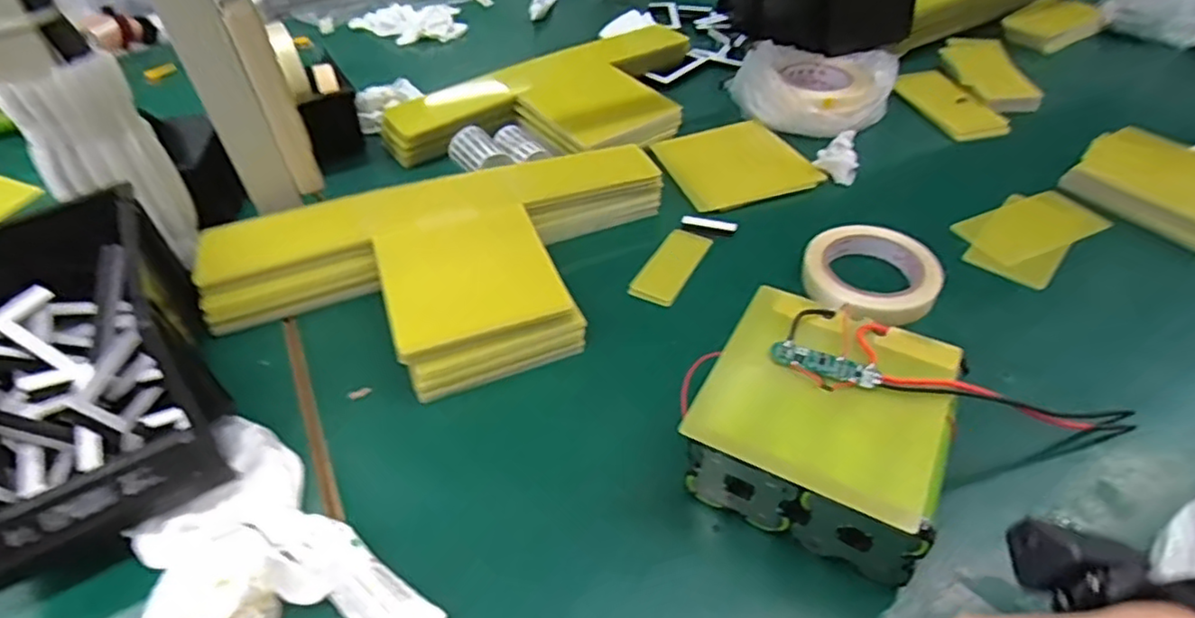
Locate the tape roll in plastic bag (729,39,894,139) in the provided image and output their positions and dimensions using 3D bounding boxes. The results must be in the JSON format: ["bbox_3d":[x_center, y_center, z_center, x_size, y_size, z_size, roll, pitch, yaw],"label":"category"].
[{"bbox_3d":[0.258,-0.271,0.790,0.181,0.070,0.140,23,50,24],"label":"tape roll in plastic bag"}]

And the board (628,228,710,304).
[{"bbox_3d":[0.069,-0.042,0.604,0.042,0.011,0.099,21,49,22],"label":"board"}]

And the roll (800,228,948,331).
[{"bbox_3d":[0.239,-0.028,0.570,0.112,0.030,0.108,-1,44,1],"label":"roll"}]

